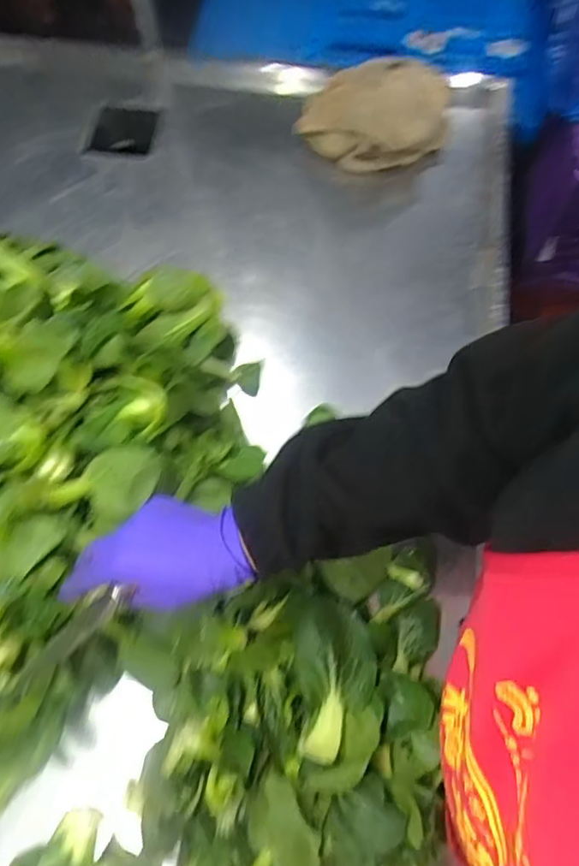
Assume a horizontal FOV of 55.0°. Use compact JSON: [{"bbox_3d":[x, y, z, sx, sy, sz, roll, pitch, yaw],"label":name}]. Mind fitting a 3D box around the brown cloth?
[{"bbox_3d":[0.131,-0.475,0.814,0.201,0.075,0.186,18,70,8],"label":"brown cloth"}]

